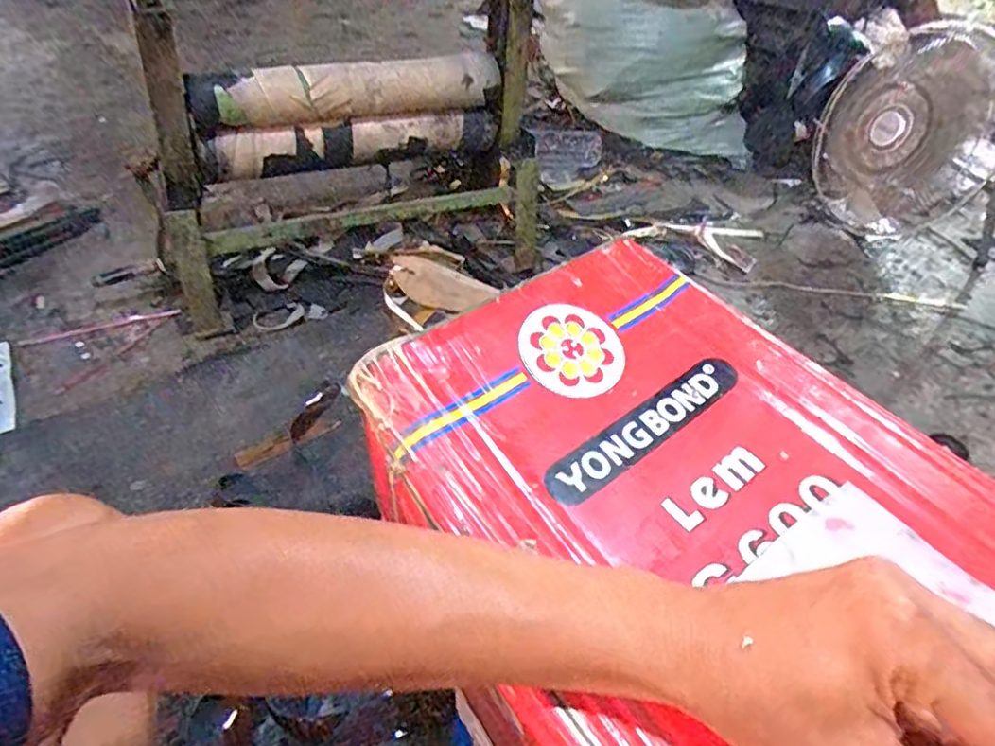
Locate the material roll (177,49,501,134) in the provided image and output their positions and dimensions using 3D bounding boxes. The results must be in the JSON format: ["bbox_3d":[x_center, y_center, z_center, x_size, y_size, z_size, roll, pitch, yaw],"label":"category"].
[{"bbox_3d":[-0.221,-0.445,0.967,0.484,0.085,0.088,-26,53,-28],"label":"material roll"}]

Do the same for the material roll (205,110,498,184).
[{"bbox_3d":[-0.236,-0.394,1.038,0.493,0.098,0.093,-17,49,-22],"label":"material roll"}]

